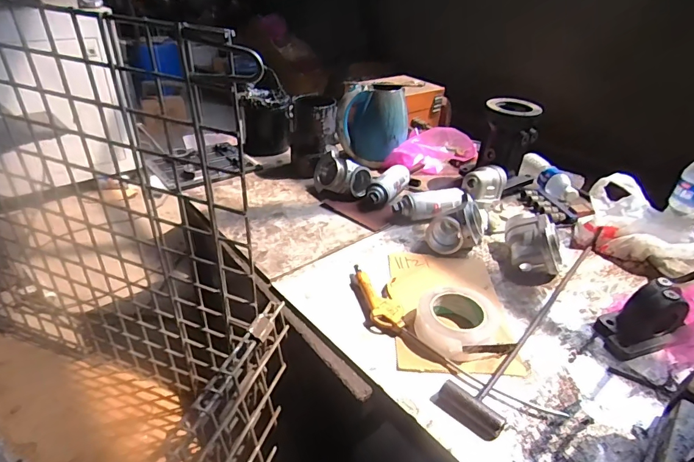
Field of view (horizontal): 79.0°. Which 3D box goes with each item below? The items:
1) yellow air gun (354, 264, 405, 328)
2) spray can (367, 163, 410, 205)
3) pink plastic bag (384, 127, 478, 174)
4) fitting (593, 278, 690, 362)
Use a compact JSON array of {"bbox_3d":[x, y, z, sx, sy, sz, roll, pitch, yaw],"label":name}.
[{"bbox_3d":[0.053,0.108,0.711,0.052,0.021,0.153,-4,34,-12],"label":"yellow air gun"},{"bbox_3d":[0.097,-0.107,1.001,0.062,0.053,0.156,20,36,24],"label":"spray can"},{"bbox_3d":[0.226,-0.223,1.156,0.245,0.099,0.112,3,33,-1],"label":"pink plastic bag"},{"bbox_3d":[0.471,0.133,0.666,0.143,0.089,0.083,-6,34,-15],"label":"fitting"}]

